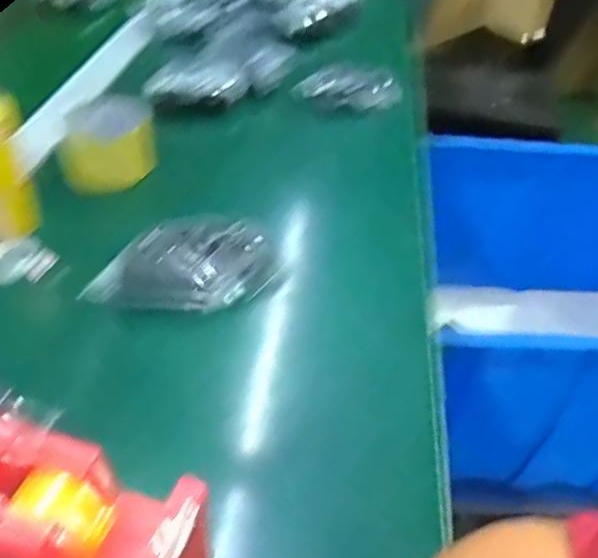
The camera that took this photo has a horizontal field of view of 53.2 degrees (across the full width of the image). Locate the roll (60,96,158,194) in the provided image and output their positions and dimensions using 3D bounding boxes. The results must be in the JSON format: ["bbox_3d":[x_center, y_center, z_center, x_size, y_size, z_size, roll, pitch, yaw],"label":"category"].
[{"bbox_3d":[-0.196,-0.138,0.613,0.087,0.060,0.084,-12,43,-16],"label":"roll"}]

